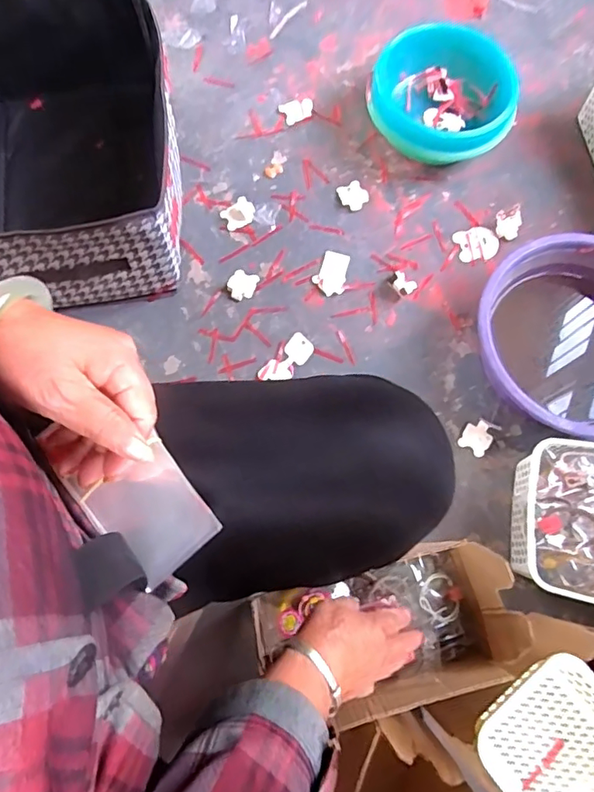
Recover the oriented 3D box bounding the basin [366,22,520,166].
[{"bbox_3d":[0.232,-0.480,0.868,0.224,0.106,0.213,0,75,-2],"label":"basin"}]

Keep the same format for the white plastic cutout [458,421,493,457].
[{"bbox_3d":[0.265,0.061,0.772,0.042,0.005,0.050,35,76,8],"label":"white plastic cutout"}]

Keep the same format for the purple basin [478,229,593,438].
[{"bbox_3d":[0.396,-0.075,0.765,0.282,0.111,0.279,-10,75,-4],"label":"purple basin"}]

